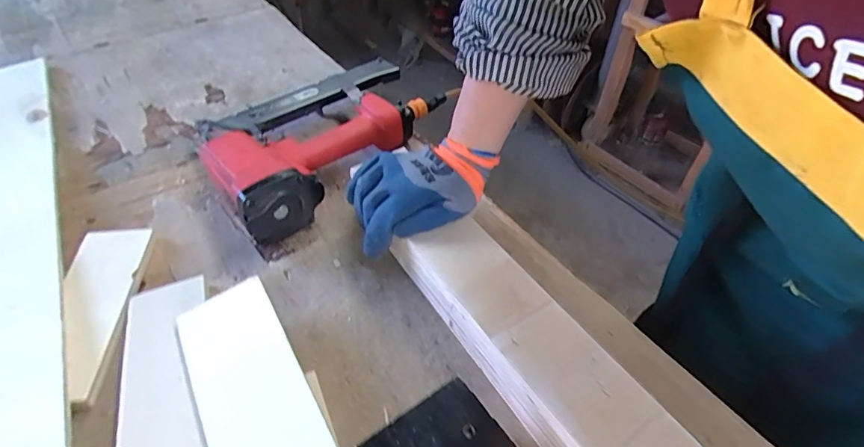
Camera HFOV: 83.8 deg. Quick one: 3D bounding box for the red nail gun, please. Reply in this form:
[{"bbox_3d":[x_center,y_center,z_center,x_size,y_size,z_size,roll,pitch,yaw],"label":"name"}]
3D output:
[{"bbox_3d":[-0.145,-0.135,0.643,0.334,0.073,0.217,-35,57,-29],"label":"red nail gun"}]

